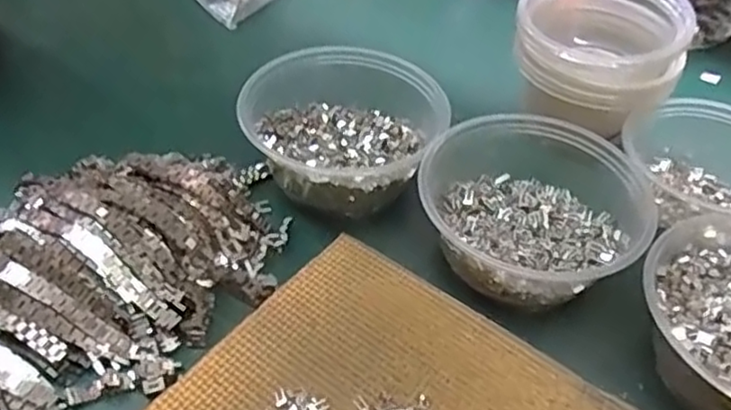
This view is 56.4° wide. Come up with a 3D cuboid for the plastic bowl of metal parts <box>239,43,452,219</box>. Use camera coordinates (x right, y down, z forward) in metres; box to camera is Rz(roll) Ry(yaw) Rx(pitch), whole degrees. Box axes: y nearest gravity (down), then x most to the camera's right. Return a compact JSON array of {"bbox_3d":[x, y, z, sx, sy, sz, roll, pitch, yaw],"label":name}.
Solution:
[{"bbox_3d":[-0.009,-0.054,0.467,0.143,0.064,0.127,-17,48,-17],"label":"plastic bowl of metal parts"}]

